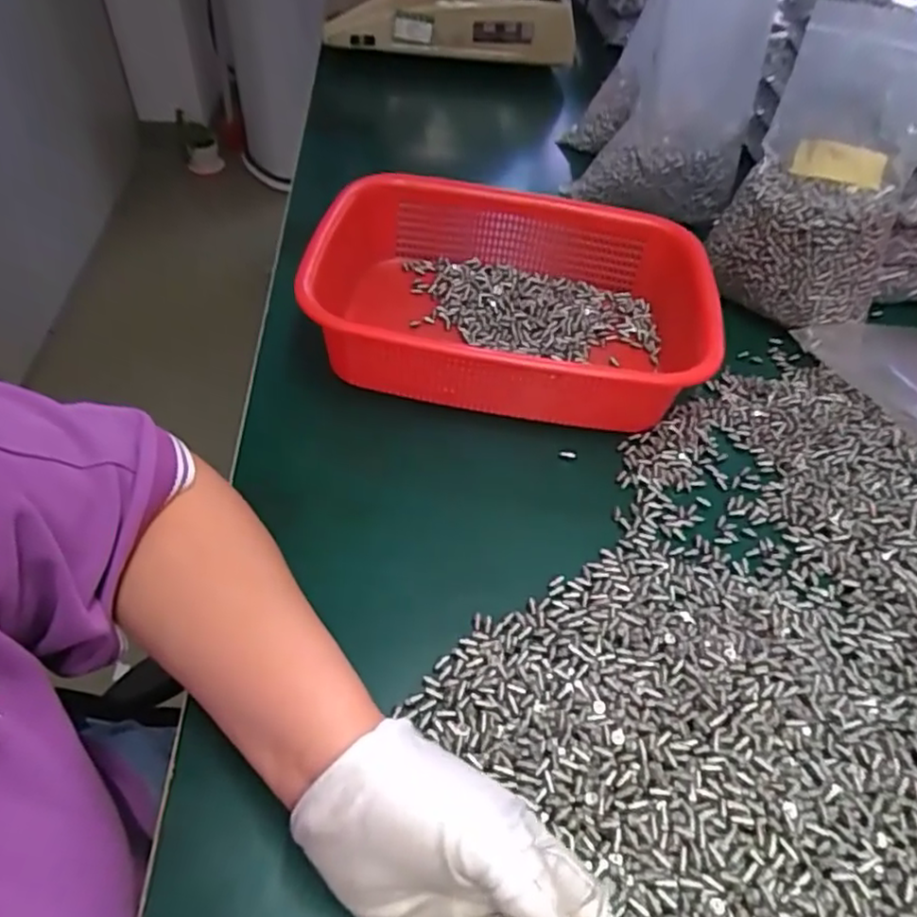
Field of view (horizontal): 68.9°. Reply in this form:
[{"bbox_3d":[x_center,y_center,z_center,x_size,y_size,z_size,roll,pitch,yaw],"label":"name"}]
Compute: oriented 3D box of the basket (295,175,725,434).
[{"bbox_3d":[0.046,-0.113,0.503,0.287,0.091,0.201,8,49,2],"label":"basket"}]

